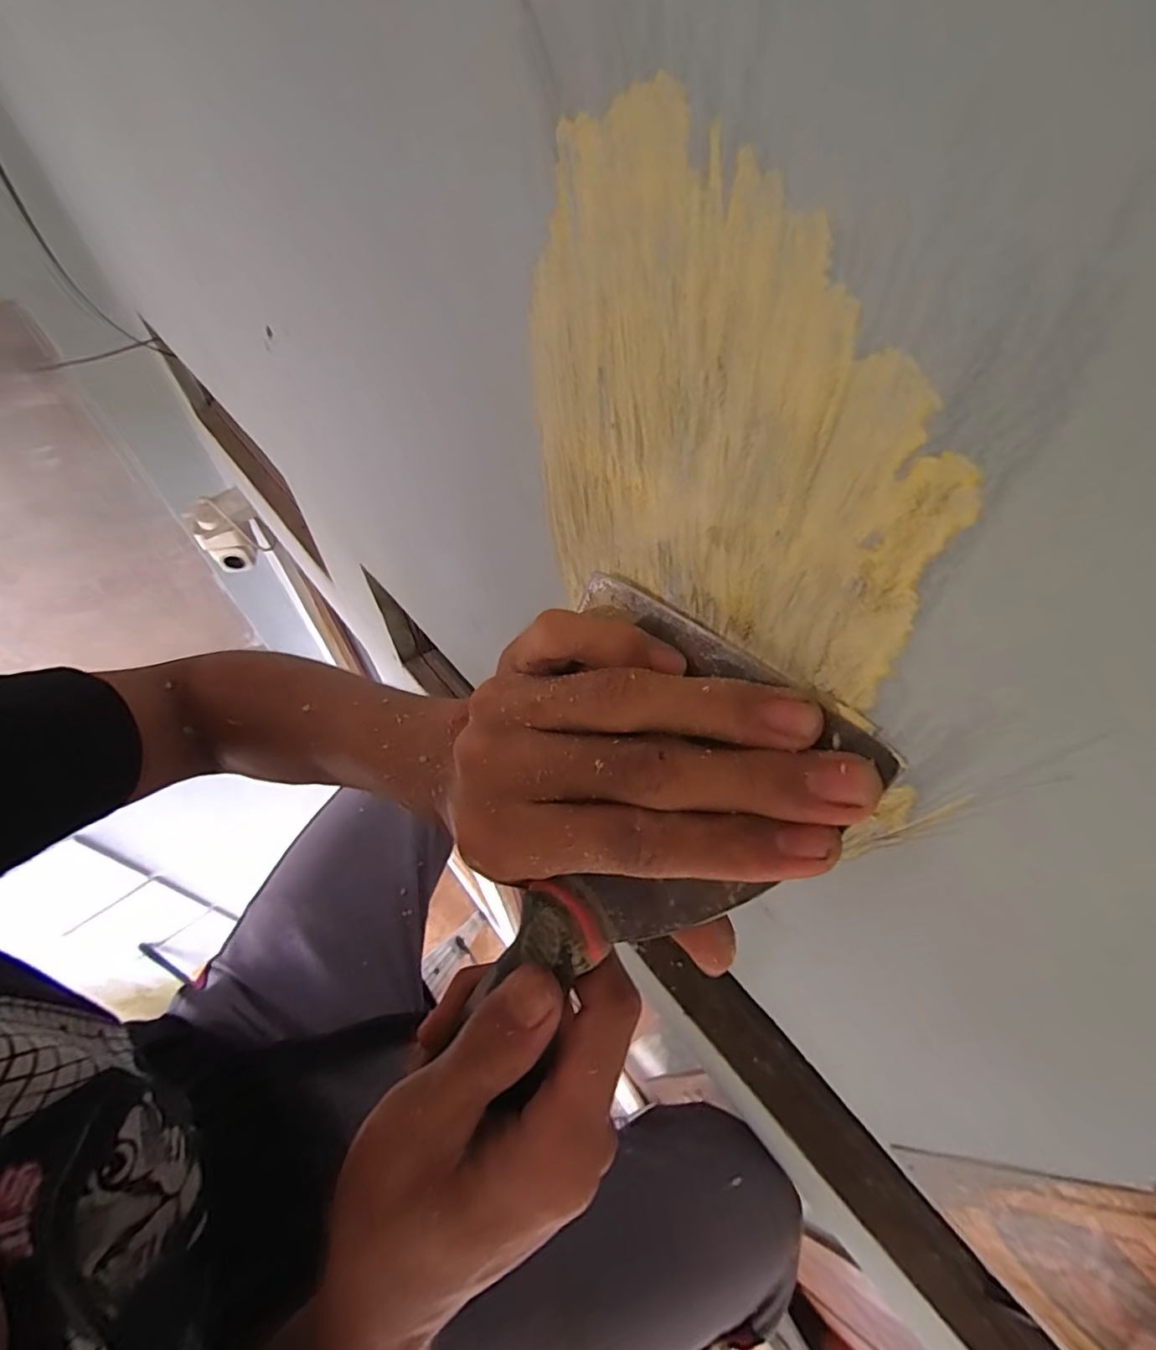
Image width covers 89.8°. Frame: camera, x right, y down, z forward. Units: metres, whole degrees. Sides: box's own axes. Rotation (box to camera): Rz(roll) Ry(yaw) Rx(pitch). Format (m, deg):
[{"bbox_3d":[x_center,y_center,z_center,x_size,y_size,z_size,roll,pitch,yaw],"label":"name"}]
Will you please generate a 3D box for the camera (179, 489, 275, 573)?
[{"bbox_3d":[-0.585,-0.247,0.980,0.107,0.143,0.073,-23,57,-16],"label":"camera"}]

